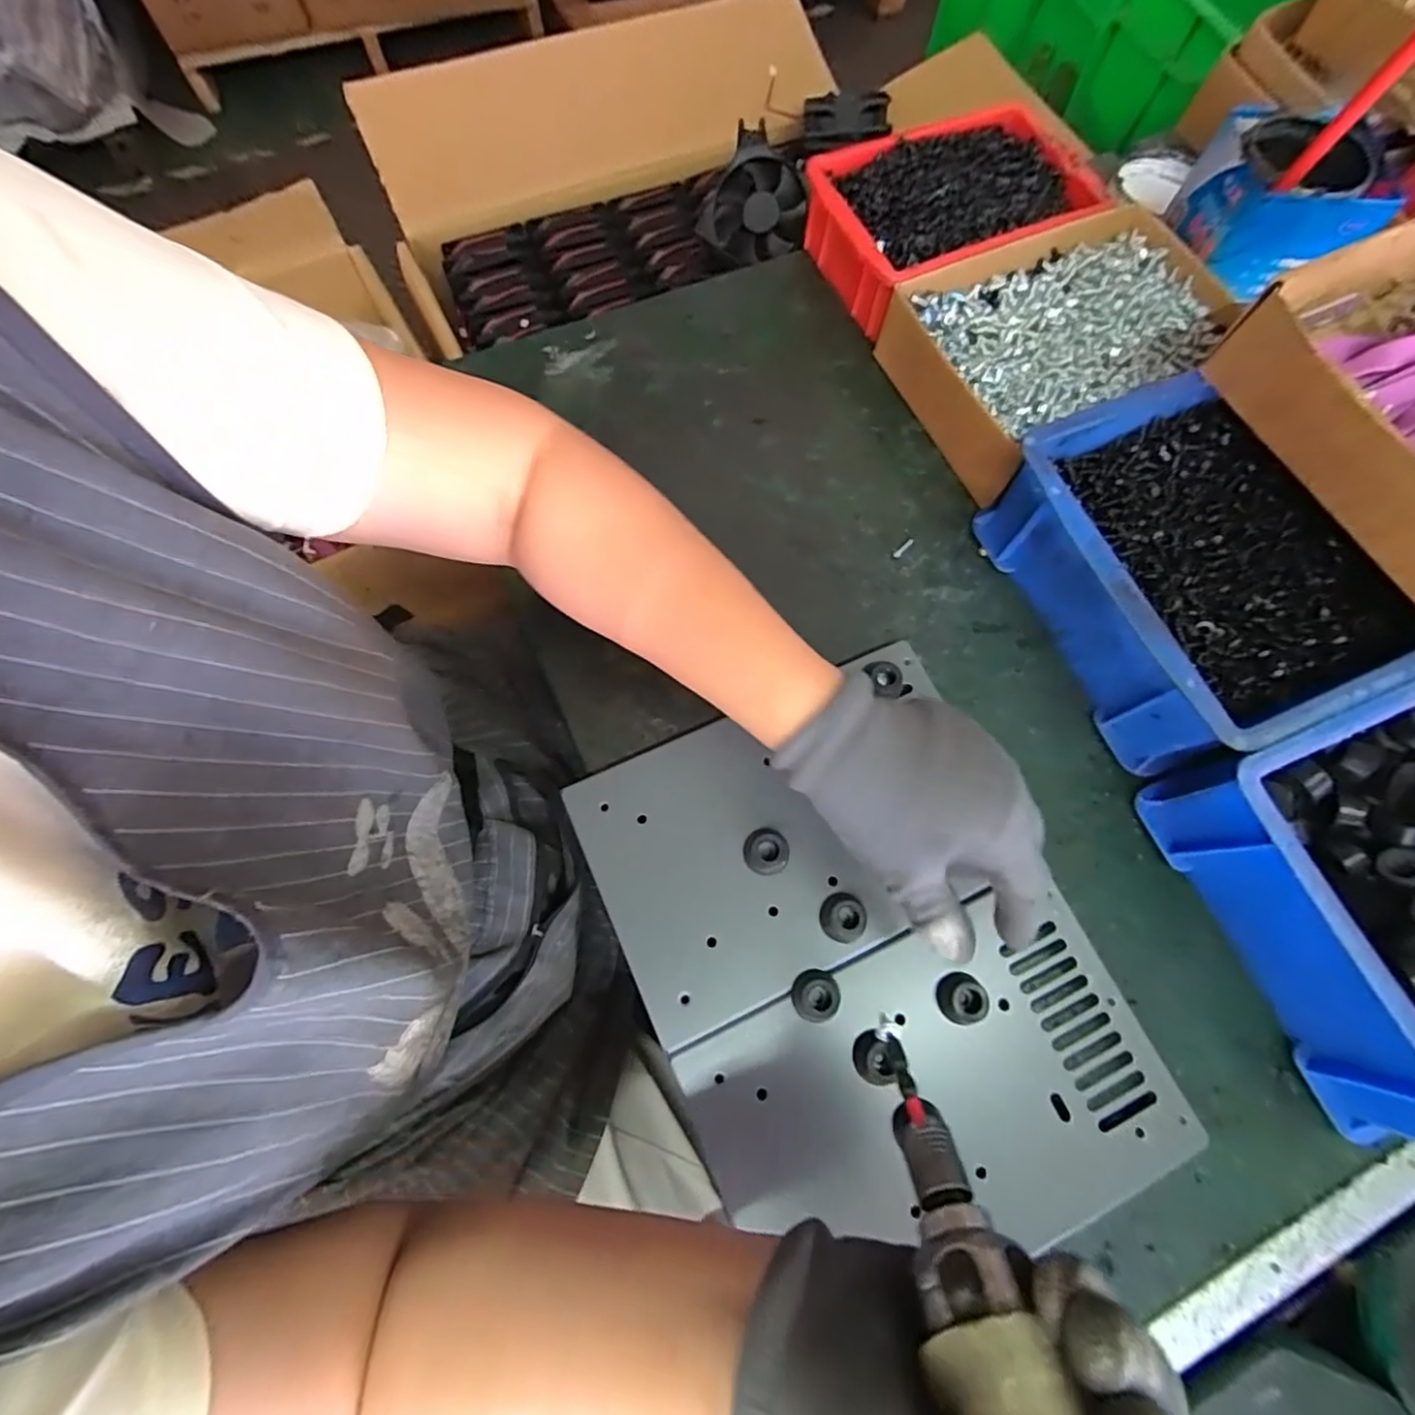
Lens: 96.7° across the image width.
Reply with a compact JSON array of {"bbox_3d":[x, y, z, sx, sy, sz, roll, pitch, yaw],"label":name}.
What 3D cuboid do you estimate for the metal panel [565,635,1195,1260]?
[{"bbox_3d":[0.080,0.129,0.331,0.223,0.018,0.290,-23,73,-9],"label":"metal panel"}]

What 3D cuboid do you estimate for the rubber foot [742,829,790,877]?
[{"bbox_3d":[0.033,0.079,0.345,0.025,0.011,0.023,1,71,-2],"label":"rubber foot"}]

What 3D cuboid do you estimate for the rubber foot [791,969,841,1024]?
[{"bbox_3d":[0.056,0.148,0.322,0.023,0.012,0.023,14,71,3],"label":"rubber foot"}]

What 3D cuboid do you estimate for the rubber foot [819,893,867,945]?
[{"bbox_3d":[0.072,0.111,0.334,0.022,0.014,0.023,1,71,-2],"label":"rubber foot"}]

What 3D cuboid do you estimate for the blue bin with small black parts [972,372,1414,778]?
[{"bbox_3d":[0.291,-0.081,0.378,0.169,0.076,0.203,-24,73,-9],"label":"blue bin with small black parts"}]

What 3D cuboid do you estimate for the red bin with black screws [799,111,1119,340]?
[{"bbox_3d":[0.184,-0.376,0.488,0.195,0.068,0.132,-25,74,-10],"label":"red bin with black screws"}]

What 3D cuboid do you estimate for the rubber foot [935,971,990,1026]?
[{"bbox_3d":[0.131,0.150,0.324,0.021,0.013,0.024,19,71,5],"label":"rubber foot"}]

